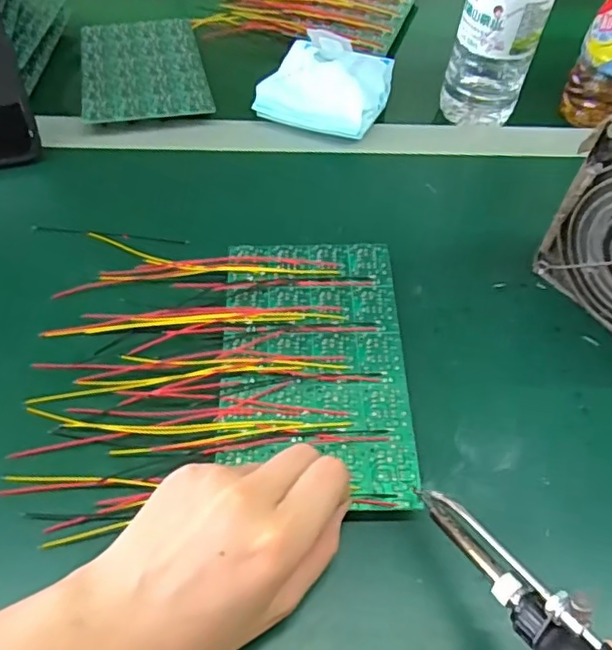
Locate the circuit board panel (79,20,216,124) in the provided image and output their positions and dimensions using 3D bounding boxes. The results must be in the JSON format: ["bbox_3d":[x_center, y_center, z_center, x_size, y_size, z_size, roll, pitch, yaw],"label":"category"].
[{"bbox_3d":[-0.140,-0.222,0.514,0.099,0.004,0.162,-10,51,-10],"label":"circuit board panel"}]

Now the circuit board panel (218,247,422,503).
[{"bbox_3d":[0.004,0.019,0.339,0.100,0.004,0.169,1,55,-3],"label":"circuit board panel"}]

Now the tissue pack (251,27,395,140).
[{"bbox_3d":[0.016,-0.200,0.486,0.101,0.044,0.100,14,53,7],"label":"tissue pack"}]

